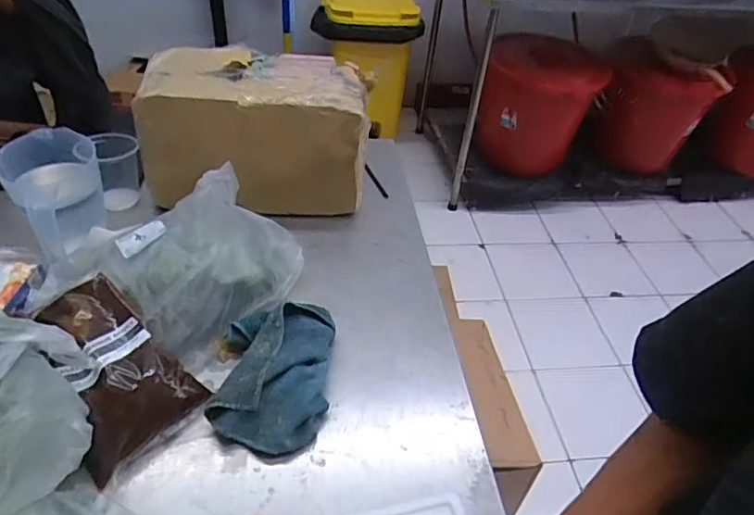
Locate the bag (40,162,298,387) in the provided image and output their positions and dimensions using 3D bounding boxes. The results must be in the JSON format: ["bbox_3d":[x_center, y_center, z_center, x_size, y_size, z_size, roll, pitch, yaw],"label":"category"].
[{"bbox_3d":[-0.250,-0.003,0.720,0.249,0.111,0.287,20,44,17],"label":"bag"}]

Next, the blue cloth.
[{"bbox_3d":[-0.119,0.132,0.632,0.126,0.053,0.186,3,42,-1],"label":"blue cloth"}]

